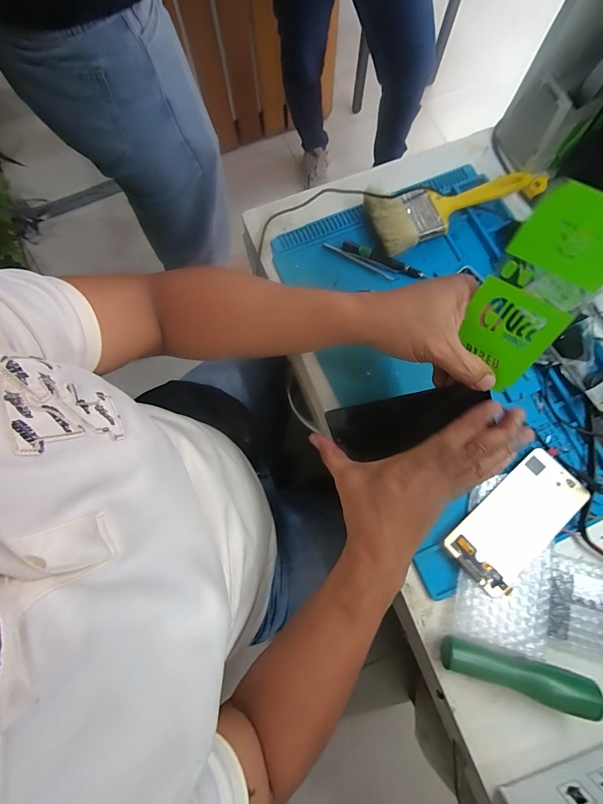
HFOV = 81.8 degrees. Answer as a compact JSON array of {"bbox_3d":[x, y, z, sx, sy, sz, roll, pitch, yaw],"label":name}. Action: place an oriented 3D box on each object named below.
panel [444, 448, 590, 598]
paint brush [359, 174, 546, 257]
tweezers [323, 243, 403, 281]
[{"bbox_3d":[0.233,0.126,0.372,0.157,0.009,0.074,-40,79,-8],"label":"panel"},{"bbox_3d":[0.198,-0.266,0.457,0.225,0.021,0.081,-22,77,-4],"label":"paint brush"},{"bbox_3d":[0.078,-0.184,0.454,0.106,0.006,0.015,25,78,7],"label":"tweezers"}]

